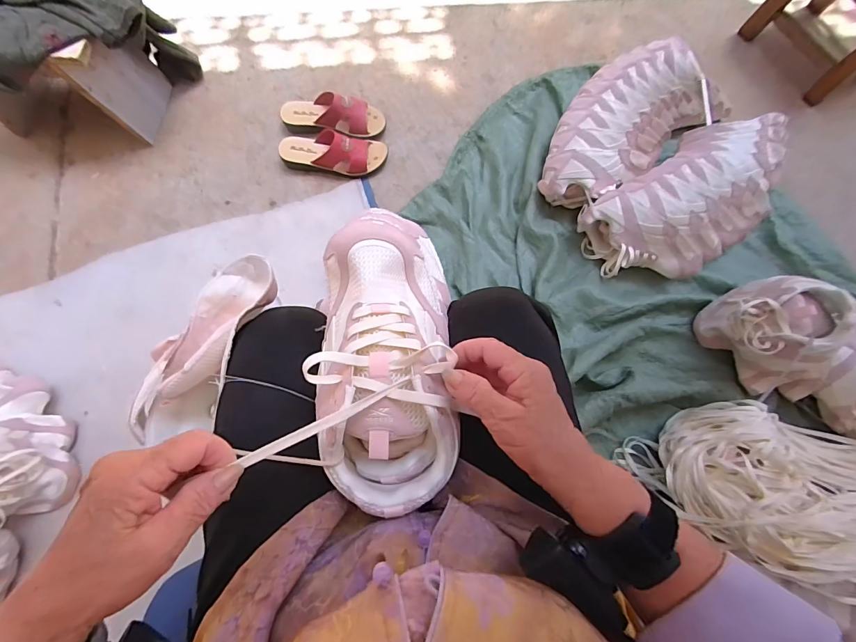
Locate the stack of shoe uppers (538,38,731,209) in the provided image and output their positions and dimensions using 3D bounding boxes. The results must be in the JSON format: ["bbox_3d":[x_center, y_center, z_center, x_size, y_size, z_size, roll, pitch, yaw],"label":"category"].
[{"bbox_3d":[0.417,-0.428,0.860,0.476,0.125,0.230,-37,80,-10],"label":"stack of shoe uppers"}]

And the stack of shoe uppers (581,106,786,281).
[{"bbox_3d":[0.564,-0.264,0.809,0.495,0.135,0.236,-37,80,-10],"label":"stack of shoe uppers"}]

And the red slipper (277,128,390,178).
[{"bbox_3d":[-0.208,-0.369,0.849,0.229,0.077,0.082,4,76,-1],"label":"red slipper"}]

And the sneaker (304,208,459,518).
[{"bbox_3d":[-0.034,0.022,0.348,0.110,0.105,0.262,-2,73,-3],"label":"sneaker"}]

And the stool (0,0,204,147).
[{"bbox_3d":[-0.744,-0.522,0.788,0.411,0.246,0.228,1,76,-1],"label":"stool"}]

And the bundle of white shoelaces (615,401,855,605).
[{"bbox_3d":[0.625,0.295,0.667,0.496,0.161,0.259,16,79,1],"label":"bundle of white shoelaces"}]

